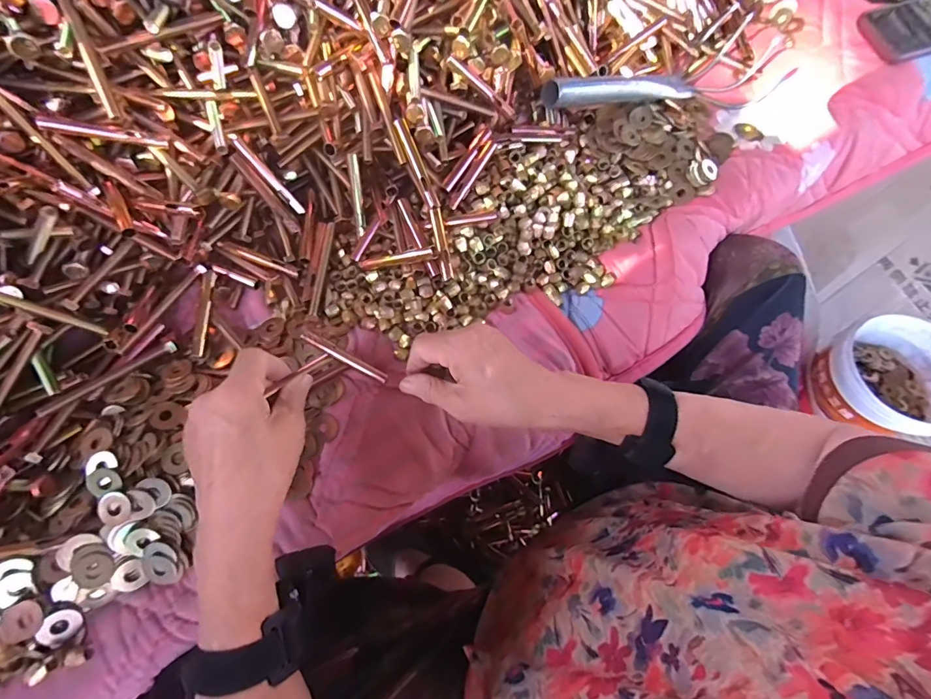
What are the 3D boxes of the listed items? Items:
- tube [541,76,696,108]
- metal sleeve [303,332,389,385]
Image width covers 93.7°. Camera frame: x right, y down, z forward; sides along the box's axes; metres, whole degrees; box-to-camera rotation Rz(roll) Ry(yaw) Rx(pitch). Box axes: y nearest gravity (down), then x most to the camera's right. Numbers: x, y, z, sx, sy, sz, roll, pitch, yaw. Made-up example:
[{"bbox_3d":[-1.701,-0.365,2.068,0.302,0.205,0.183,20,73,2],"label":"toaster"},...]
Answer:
[{"bbox_3d":[0.173,-0.275,0.463,0.228,0.023,0.024,-21,73,-30],"label":"tube"},{"bbox_3d":[-0.107,0.007,0.389,0.081,0.011,0.010,33,73,-19],"label":"metal sleeve"}]

